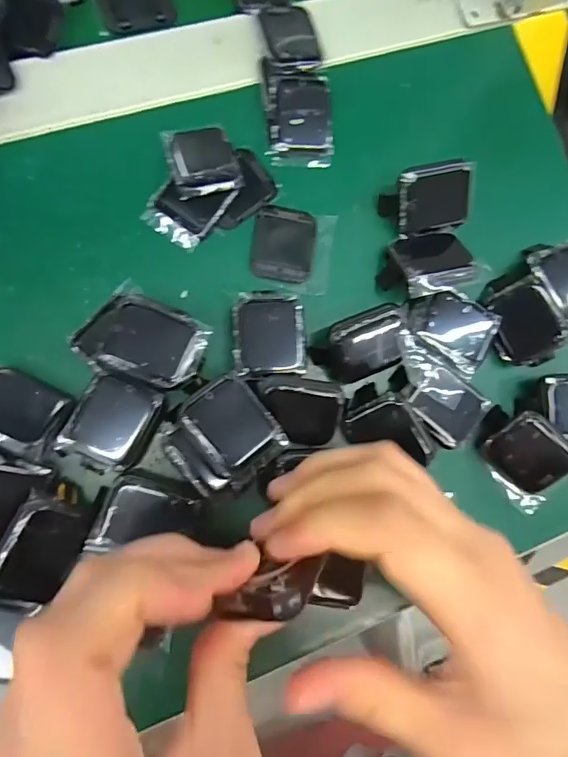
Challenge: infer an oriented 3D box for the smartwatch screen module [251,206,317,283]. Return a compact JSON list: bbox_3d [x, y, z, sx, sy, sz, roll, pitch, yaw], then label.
[{"bbox_3d":[0.000,-0.073,0.260,0.033,0.004,0.040,7,85,-8],"label":"smartwatch screen module"}]

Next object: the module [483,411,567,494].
[{"bbox_3d":[0.133,0.040,0.256,0.038,0.004,0.036,44,111,5],"label":"module"}]

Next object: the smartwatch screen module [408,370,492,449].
[{"bbox_3d":[0.086,0.015,0.253,0.038,0.011,0.031,39,81,-4],"label":"smartwatch screen module"}]

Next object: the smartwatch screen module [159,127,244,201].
[{"bbox_3d":[-0.043,-0.116,0.252,0.035,0.009,0.039,-14,88,-10],"label":"smartwatch screen module"}]

